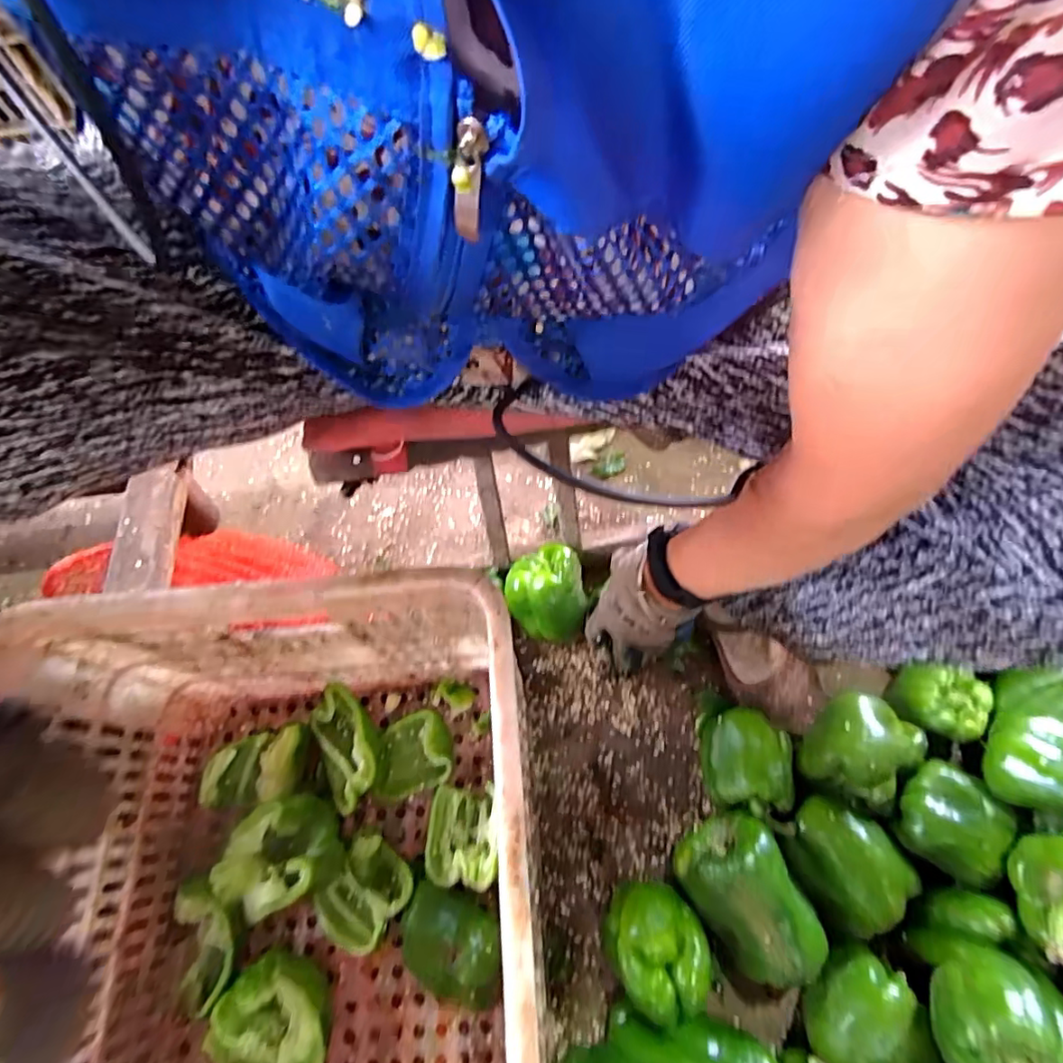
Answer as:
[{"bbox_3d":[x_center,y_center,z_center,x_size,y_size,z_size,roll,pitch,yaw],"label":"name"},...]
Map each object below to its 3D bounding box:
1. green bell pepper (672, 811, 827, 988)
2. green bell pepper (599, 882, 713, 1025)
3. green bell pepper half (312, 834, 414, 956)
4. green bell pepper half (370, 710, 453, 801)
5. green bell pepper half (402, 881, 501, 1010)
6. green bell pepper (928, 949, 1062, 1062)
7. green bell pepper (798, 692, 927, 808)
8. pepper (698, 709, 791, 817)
[{"bbox_3d":[0.186,0.316,0.498,0.078,0.082,0.116,-30,74,-11],"label":"green bell pepper"},{"bbox_3d":[0.104,0.350,0.499,0.078,0.087,0.085,0,71,-1],"label":"green bell pepper"},{"bbox_3d":[-0.154,0.324,0.527,0.075,0.038,0.084,35,74,11],"label":"green bell pepper half"},{"bbox_3d":[-0.121,0.221,0.578,0.080,0.034,0.070,-18,72,-7],"label":"green bell pepper half"},{"bbox_3d":[-0.069,0.353,0.503,0.091,0.053,0.071,21,72,6],"label":"green bell pepper half"},{"bbox_3d":[0.320,0.338,0.390,0.069,0.067,0.085,40,75,12],"label":"green bell pepper"},{"bbox_3d":[0.301,0.194,0.526,0.087,0.057,0.084,0,71,-1],"label":"green bell pepper"},{"bbox_3d":[0.201,0.216,0.556,0.072,0.080,0.086,12,71,3],"label":"pepper"}]

